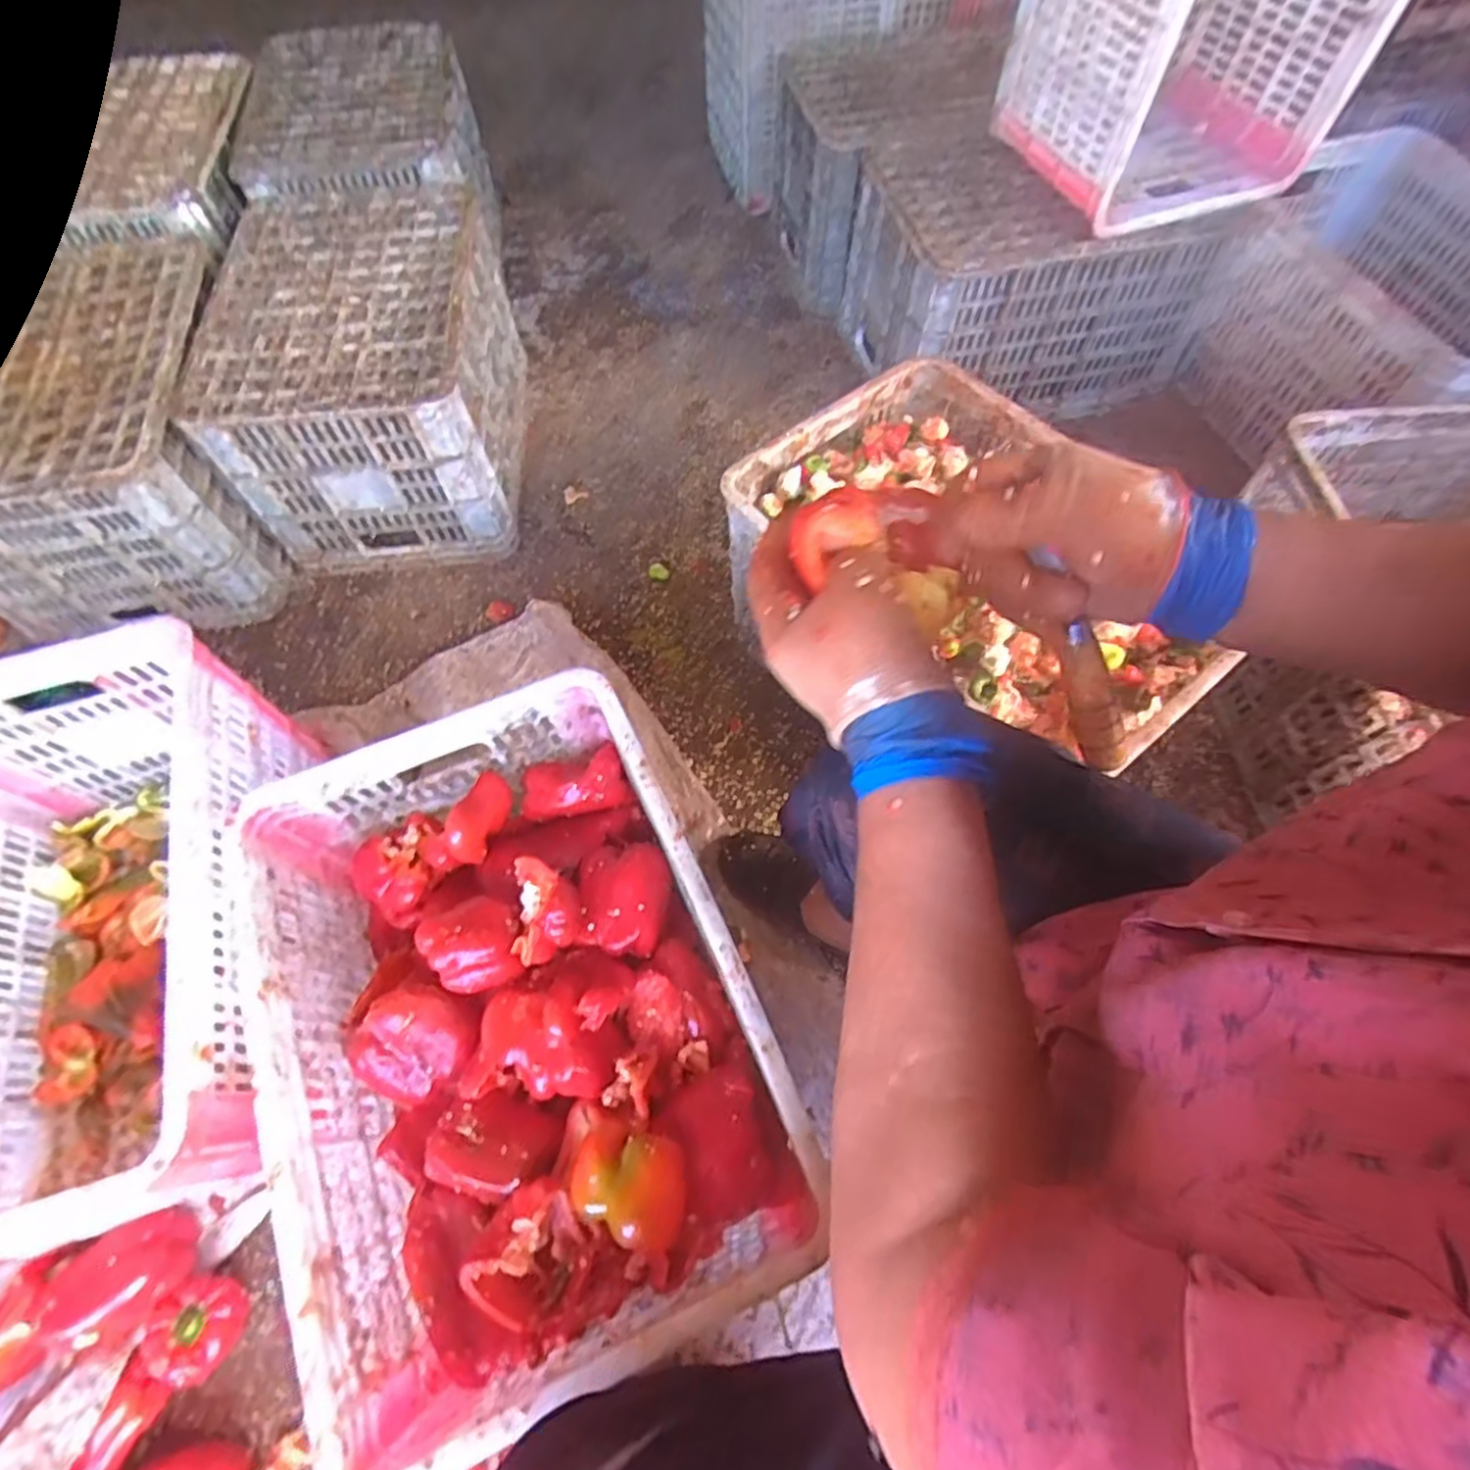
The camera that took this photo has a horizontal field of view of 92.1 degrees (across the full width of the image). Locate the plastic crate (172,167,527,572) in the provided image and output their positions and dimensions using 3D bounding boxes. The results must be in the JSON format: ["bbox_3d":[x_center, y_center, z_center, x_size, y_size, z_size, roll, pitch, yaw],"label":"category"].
[{"bbox_3d":[-0.535,-0.554,1.093,0.344,0.288,0.502,-4,63,-1],"label":"plastic crate"}]

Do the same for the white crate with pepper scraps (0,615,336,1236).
[{"bbox_3d":[-0.633,0.199,0.714,0.375,0.276,0.523,-17,64,-8],"label":"white crate with pepper scraps"}]

